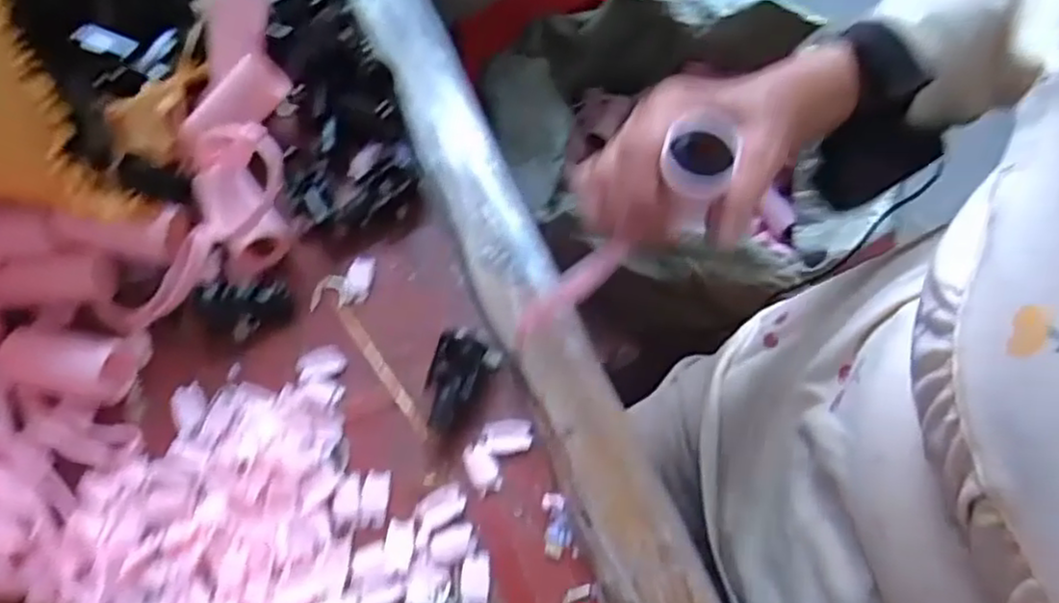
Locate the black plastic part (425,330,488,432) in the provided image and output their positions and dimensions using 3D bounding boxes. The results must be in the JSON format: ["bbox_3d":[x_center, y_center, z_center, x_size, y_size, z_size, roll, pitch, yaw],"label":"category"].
[{"bbox_3d":[-0.042,0.042,0.366,0.024,0.022,0.051,18,69,8],"label":"black plastic part"}]

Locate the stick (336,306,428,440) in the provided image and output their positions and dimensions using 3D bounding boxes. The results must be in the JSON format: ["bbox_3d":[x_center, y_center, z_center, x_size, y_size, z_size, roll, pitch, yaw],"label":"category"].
[{"bbox_3d":[-0.081,0.037,0.383,0.007,0.004,0.090,-34,71,-12],"label":"stick"}]

